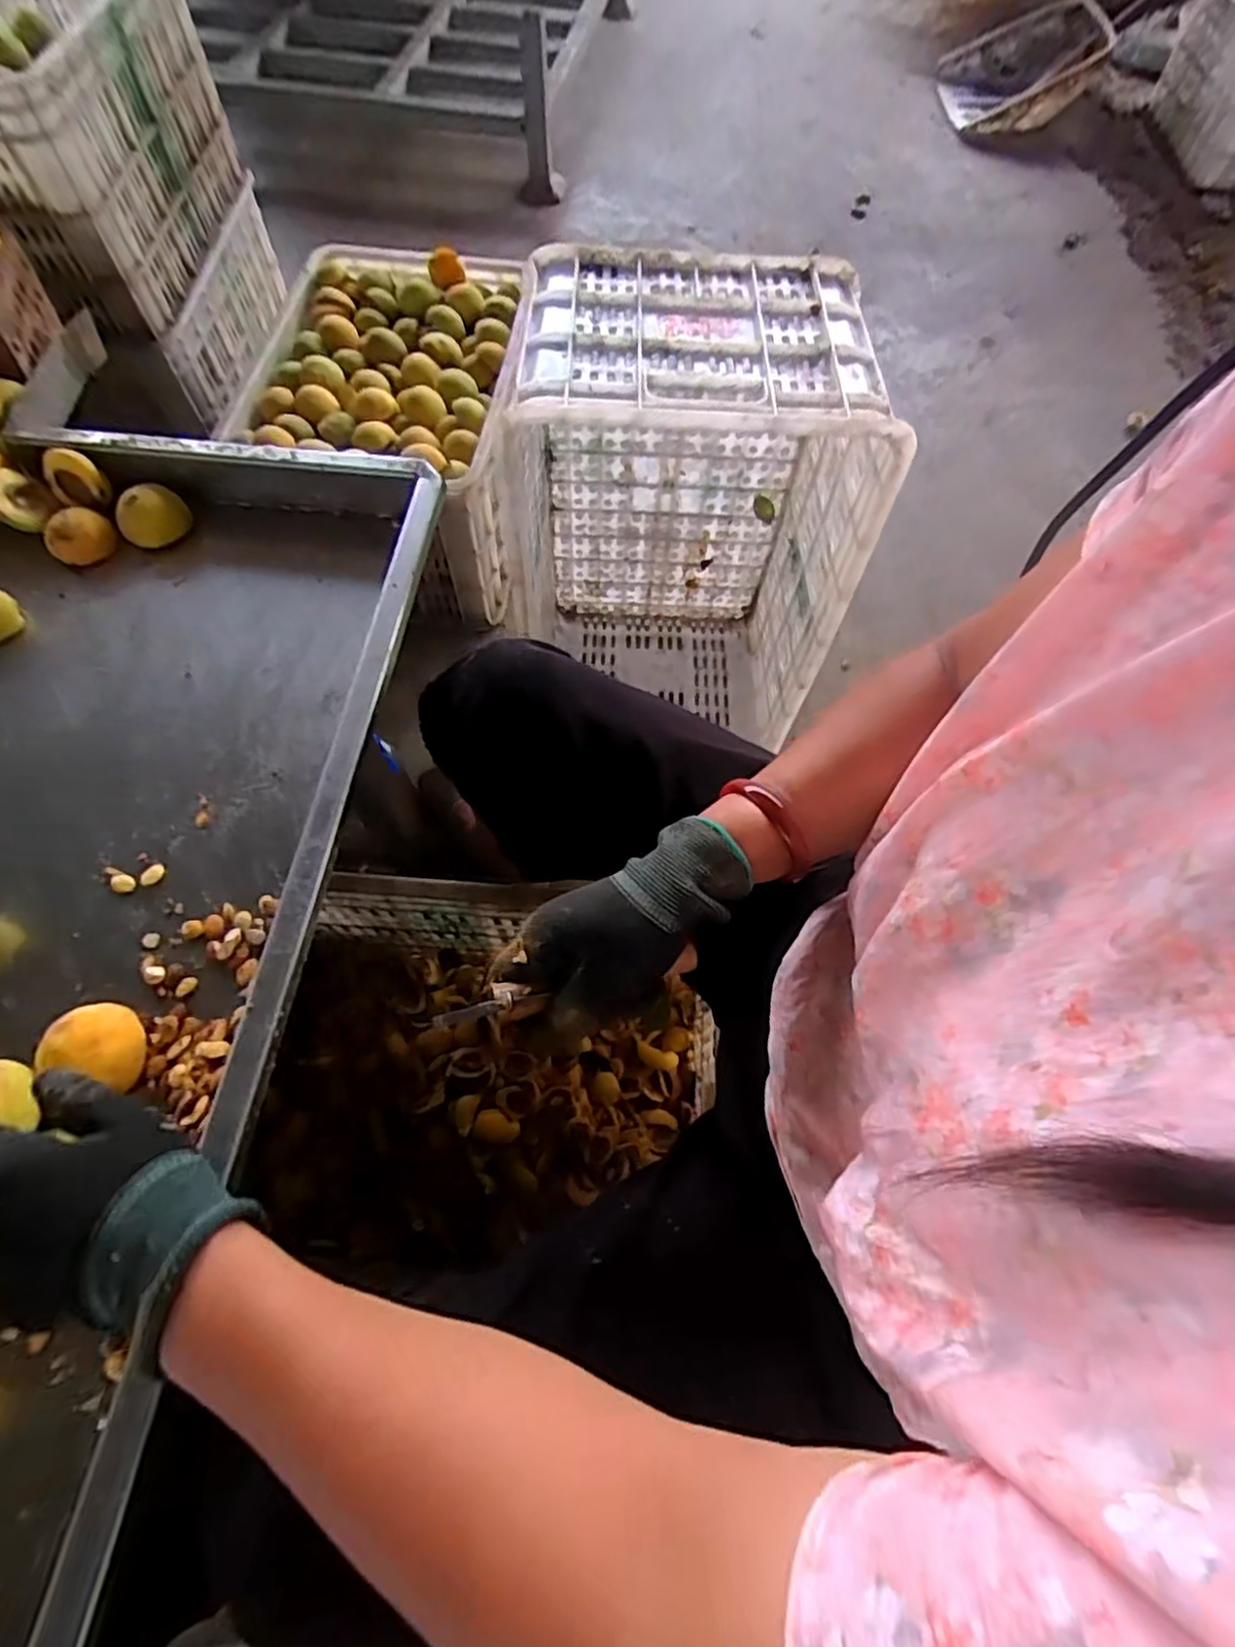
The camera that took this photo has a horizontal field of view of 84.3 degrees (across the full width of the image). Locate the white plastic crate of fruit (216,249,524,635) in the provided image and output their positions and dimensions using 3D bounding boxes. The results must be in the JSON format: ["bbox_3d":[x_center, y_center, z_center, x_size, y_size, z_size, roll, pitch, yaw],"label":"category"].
[{"bbox_3d":[-0.339,-0.602,1.079,0.372,0.259,0.544,4,65,0],"label":"white plastic crate of fruit"}]

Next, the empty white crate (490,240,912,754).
[{"bbox_3d":[0.065,-0.334,0.829,0.349,0.496,0.270,1,65,-1],"label":"empty white crate"}]

